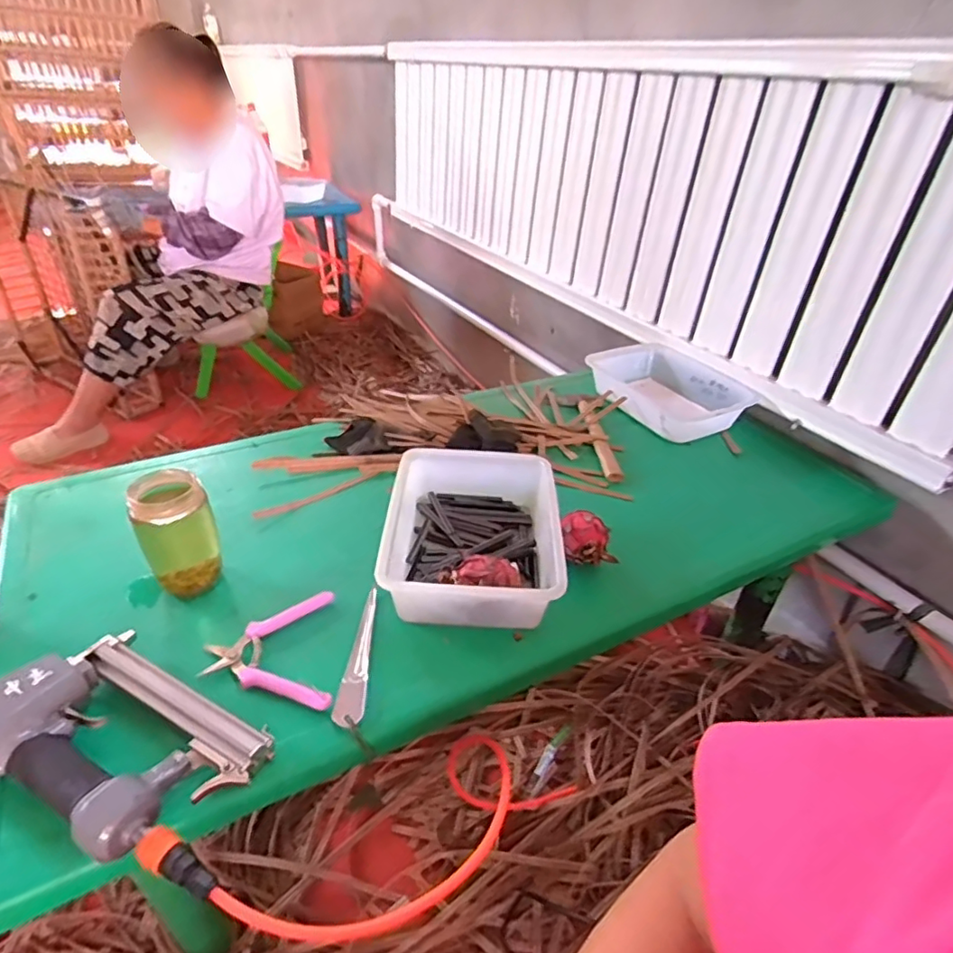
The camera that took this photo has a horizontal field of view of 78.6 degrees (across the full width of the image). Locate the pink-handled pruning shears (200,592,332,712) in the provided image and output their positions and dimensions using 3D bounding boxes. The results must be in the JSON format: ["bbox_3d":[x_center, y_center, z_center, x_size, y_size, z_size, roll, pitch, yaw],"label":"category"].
[{"bbox_3d":[-0.219,0.185,0.619,0.126,0.018,0.153,-3,35,-10],"label":"pink-handled pruning shears"}]

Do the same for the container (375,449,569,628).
[{"bbox_3d":[-0.003,0.080,0.756,0.219,0.088,0.274,4,35,-1],"label":"container"}]

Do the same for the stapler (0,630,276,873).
[{"bbox_3d":[-0.312,0.223,0.491,0.227,0.043,0.163,21,38,22],"label":"stapler"}]

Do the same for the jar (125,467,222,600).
[{"bbox_3d":[-0.333,0.072,0.650,0.081,0.139,0.072,-14,39,-25],"label":"jar"}]

